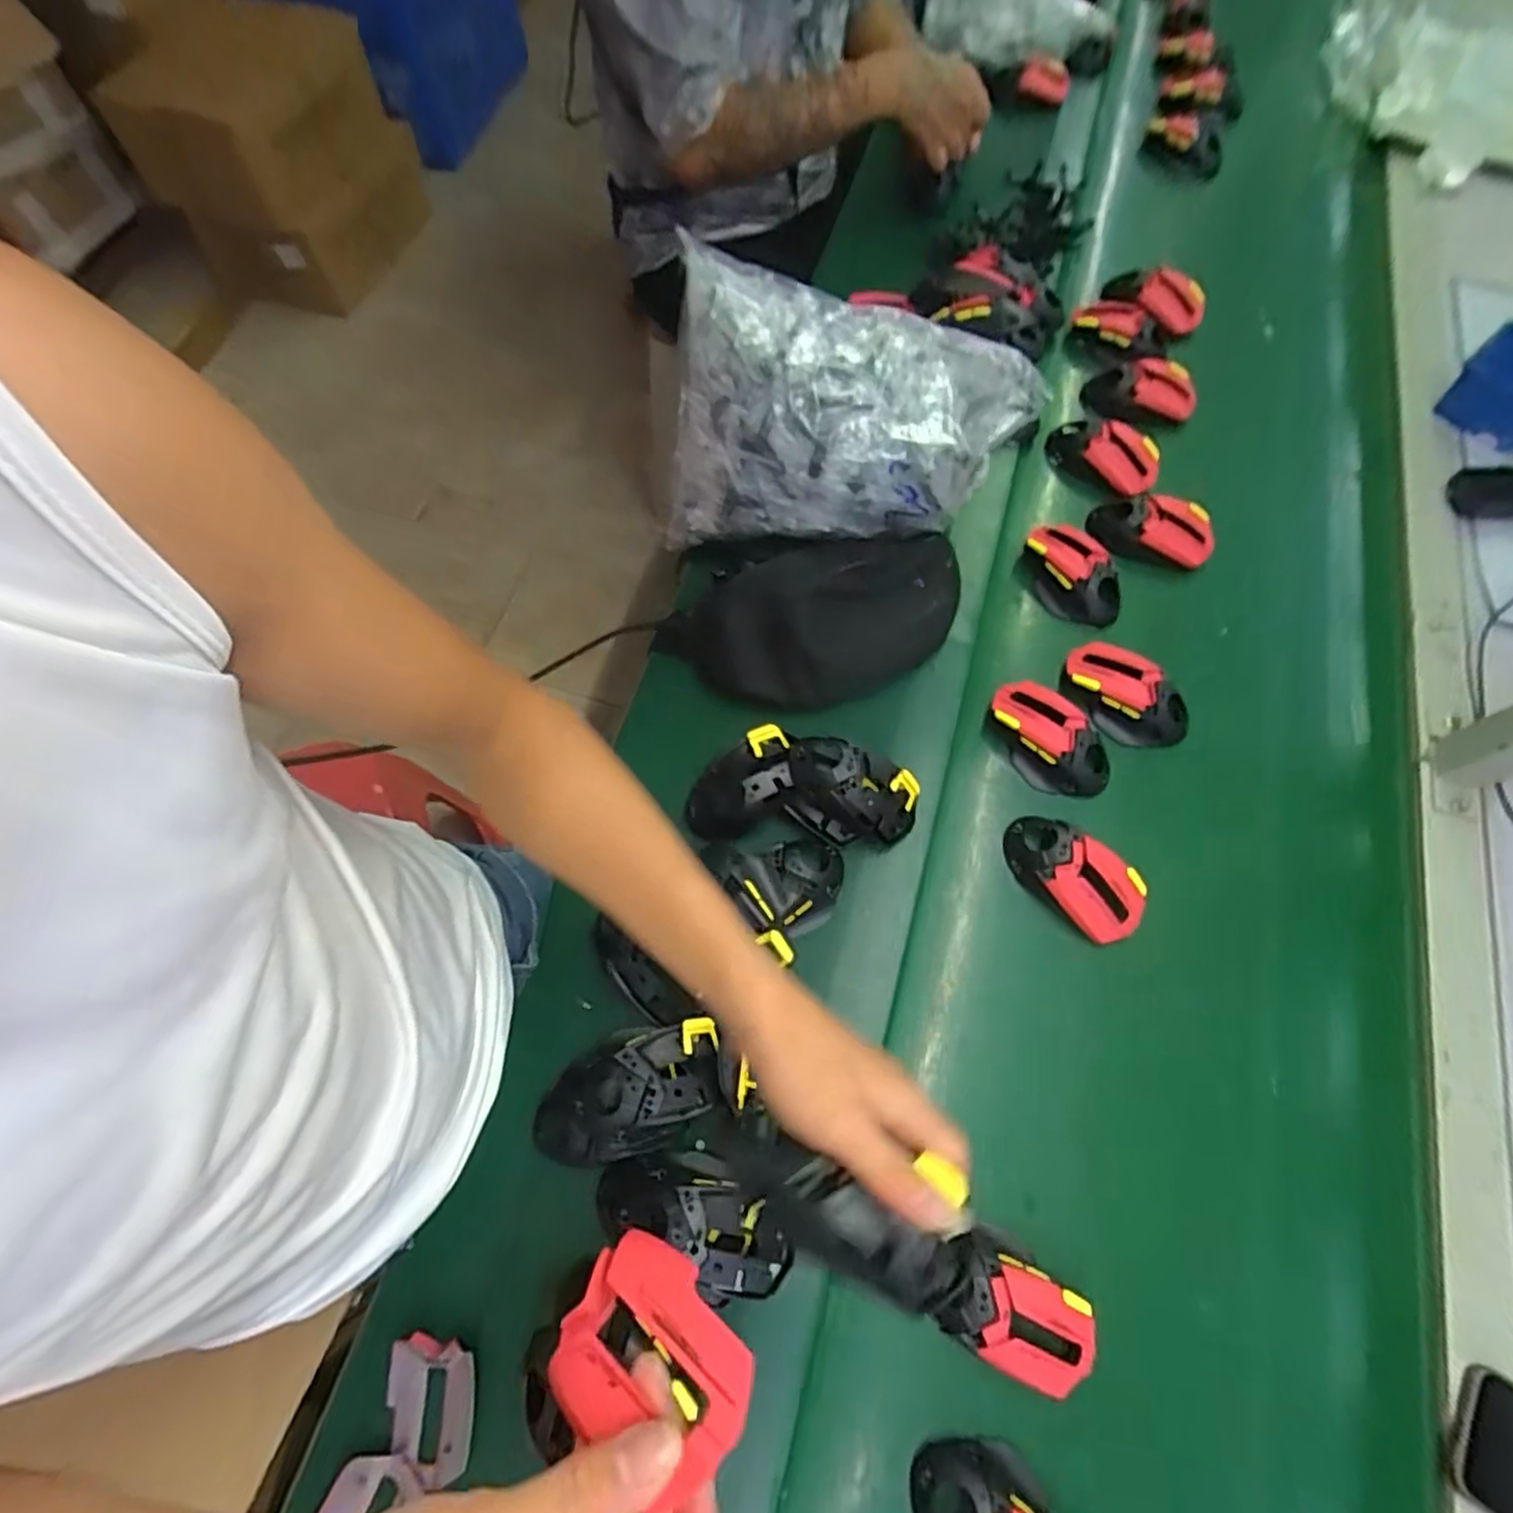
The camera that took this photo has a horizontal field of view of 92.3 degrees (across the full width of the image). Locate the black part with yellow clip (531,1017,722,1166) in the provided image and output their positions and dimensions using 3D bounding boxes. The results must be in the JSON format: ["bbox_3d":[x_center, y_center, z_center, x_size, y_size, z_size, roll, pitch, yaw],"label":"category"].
[{"bbox_3d":[-0.094,0.248,0.531,0.139,0.052,0.077,-17,67,-7],"label":"black part with yellow clip"}]

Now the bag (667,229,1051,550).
[{"bbox_3d":[0.077,-0.302,0.684,0.328,0.215,0.145,8,67,2],"label":"bag"}]

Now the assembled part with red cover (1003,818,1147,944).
[{"bbox_3d":[0.264,0.098,0.602,0.063,0.042,0.123,-40,72,-15],"label":"assembled part with red cover"}]

